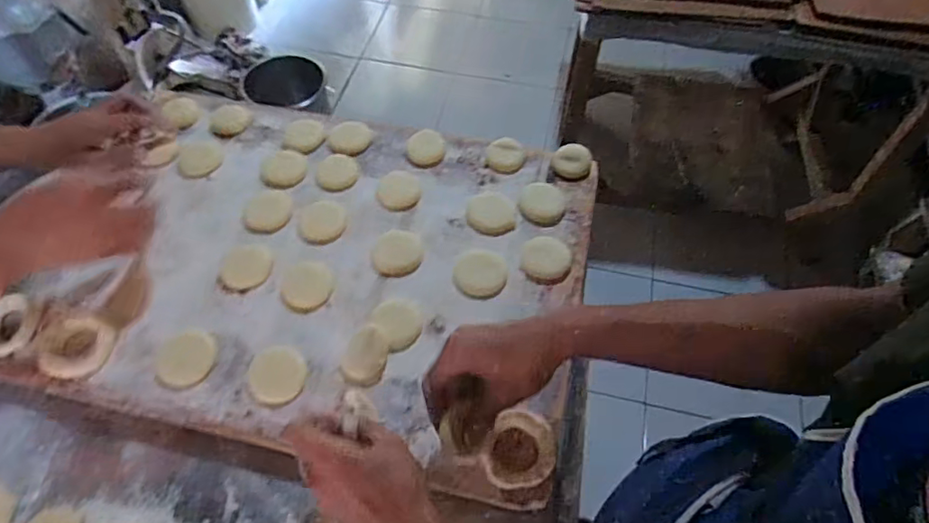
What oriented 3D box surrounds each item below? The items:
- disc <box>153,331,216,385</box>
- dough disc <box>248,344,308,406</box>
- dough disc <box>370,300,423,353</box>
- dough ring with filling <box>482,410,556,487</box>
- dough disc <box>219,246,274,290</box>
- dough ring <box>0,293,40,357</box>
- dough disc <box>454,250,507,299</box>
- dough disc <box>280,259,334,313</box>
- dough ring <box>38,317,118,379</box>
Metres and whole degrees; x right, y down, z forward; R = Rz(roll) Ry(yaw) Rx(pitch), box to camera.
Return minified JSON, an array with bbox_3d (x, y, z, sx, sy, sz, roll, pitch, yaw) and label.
[{"bbox_3d":[-0.272,0.093,0.561,0.058,0.004,0.054,-1,57,1],"label":"disc"},{"bbox_3d":[-0.179,0.108,0.552,0.053,0.006,0.056,-1,57,1],"label":"dough disc"},{"bbox_3d":[-0.067,0.062,0.583,0.044,0.005,0.052,-36,63,-20],"label":"dough disc"},{"bbox_3d":[0.050,0.171,0.520,0.061,0.022,0.065,-1,57,1],"label":"dough ring with filling"},{"bbox_3d":[-0.234,0.005,0.620,0.054,0.005,0.055,-1,57,1],"label":"dough disc"},{"bbox_3d":[-0.457,0.066,0.579,0.062,0.018,0.067,-1,57,1],"label":"dough ring"},{"bbox_3d":[0.017,0.014,0.612,0.055,0.005,0.056,-1,57,1],"label":"dough disc"},{"bbox_3d":[-0.165,0.025,0.605,0.054,0.005,0.056,-1,57,1],"label":"dough disc"},{"bbox_3d":[-0.383,0.081,0.567,0.065,0.019,0.066,-1,57,1],"label":"dough ring"}]

